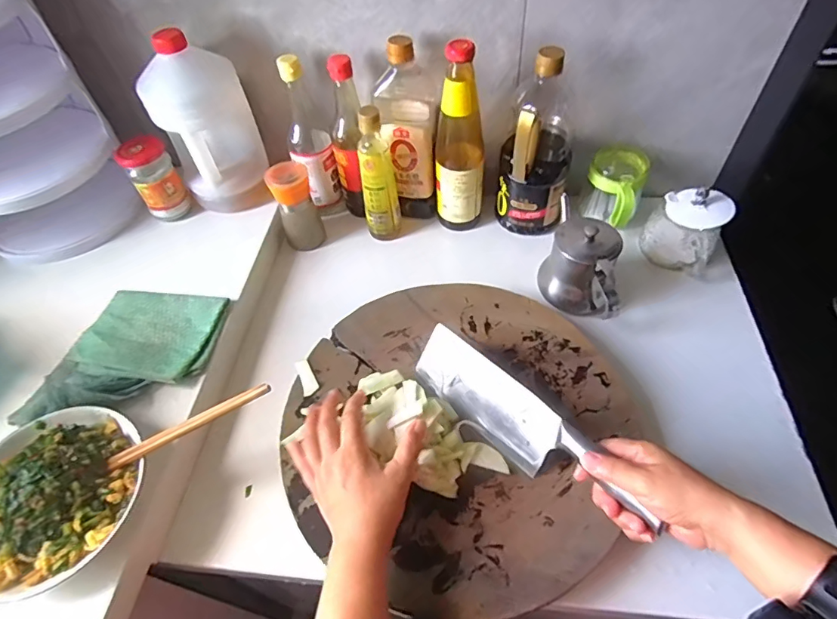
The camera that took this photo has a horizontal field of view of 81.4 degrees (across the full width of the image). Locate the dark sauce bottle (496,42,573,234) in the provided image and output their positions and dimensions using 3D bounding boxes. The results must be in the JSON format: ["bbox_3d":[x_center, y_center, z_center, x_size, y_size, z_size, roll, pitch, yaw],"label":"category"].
[{"bbox_3d":[0.169,-0.239,0.697,0.092,0.253,0.109,6,52,9],"label":"dark sauce bottle"}]

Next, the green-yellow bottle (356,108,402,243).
[{"bbox_3d":[-0.059,-0.195,0.711,0.051,0.203,0.050,-6,51,-1],"label":"green-yellow bottle"}]

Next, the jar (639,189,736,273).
[{"bbox_3d":[0.371,-0.111,0.684,0.095,0.103,0.077,27,58,23],"label":"jar"}]

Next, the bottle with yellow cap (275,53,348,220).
[{"bbox_3d":[-0.164,-0.250,0.749,0.062,0.262,0.063,-17,52,-10],"label":"bottle with yellow cap"}]

